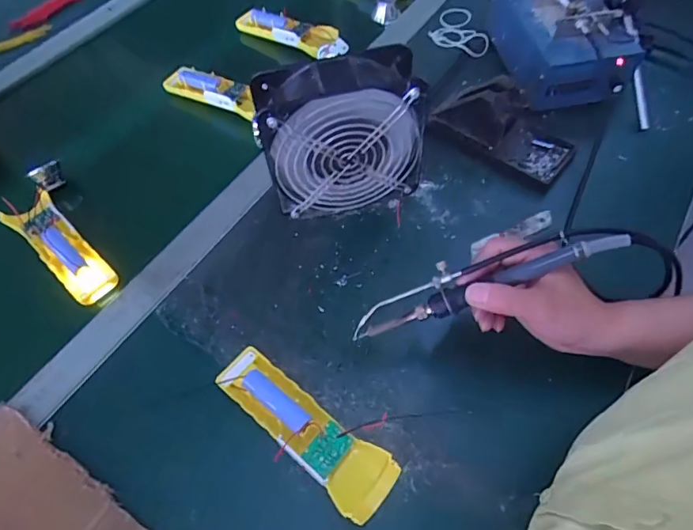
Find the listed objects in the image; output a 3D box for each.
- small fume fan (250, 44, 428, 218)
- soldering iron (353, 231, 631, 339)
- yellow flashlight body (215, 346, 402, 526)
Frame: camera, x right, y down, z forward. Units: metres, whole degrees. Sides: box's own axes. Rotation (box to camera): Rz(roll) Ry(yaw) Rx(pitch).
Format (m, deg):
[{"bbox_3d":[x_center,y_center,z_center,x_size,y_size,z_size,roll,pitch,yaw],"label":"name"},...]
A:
[{"bbox_3d":[-0.003,-0.118,0.451,0.151,0.151,0.068,-6,58,-3],"label":"small fume fan"},{"bbox_3d":[0.099,0.011,0.355,0.207,0.019,0.033,-22,58,14],"label":"soldering iron"},{"bbox_3d":[-0.035,0.127,0.370,0.162,0.030,0.047,35,66,23],"label":"yellow flashlight body"}]

